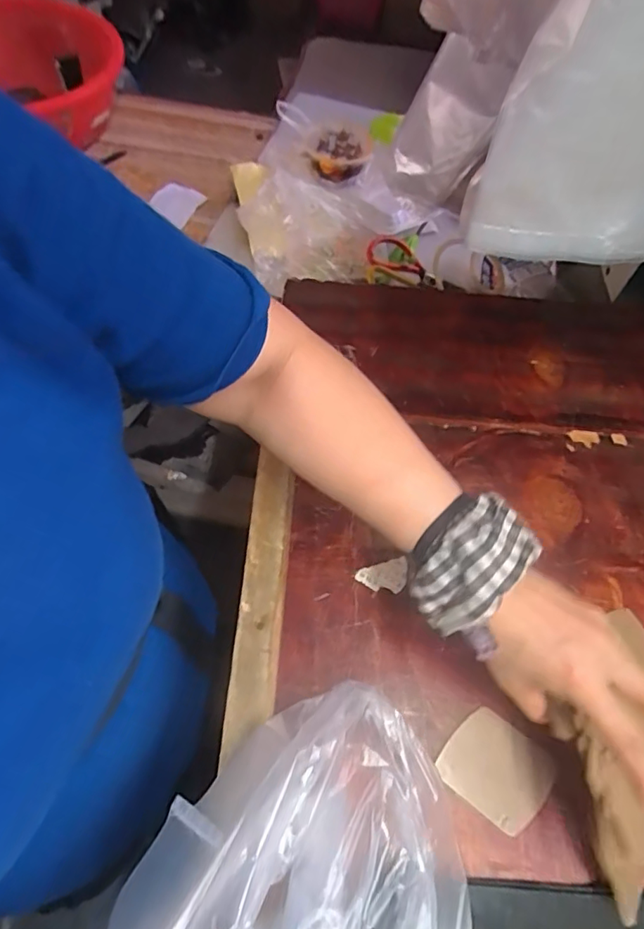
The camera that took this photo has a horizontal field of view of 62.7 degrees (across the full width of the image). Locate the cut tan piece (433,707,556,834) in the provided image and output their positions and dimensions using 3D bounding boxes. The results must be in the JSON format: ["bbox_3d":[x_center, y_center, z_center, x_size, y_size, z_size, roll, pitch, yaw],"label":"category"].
[{"bbox_3d":[0.124,0.215,0.375,0.072,0.004,0.061,33,64,14],"label":"cut tan piece"}]

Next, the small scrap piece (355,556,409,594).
[{"bbox_3d":[0.051,0.094,0.439,0.043,0.006,0.026,-11,62,-10],"label":"small scrap piece"}]

